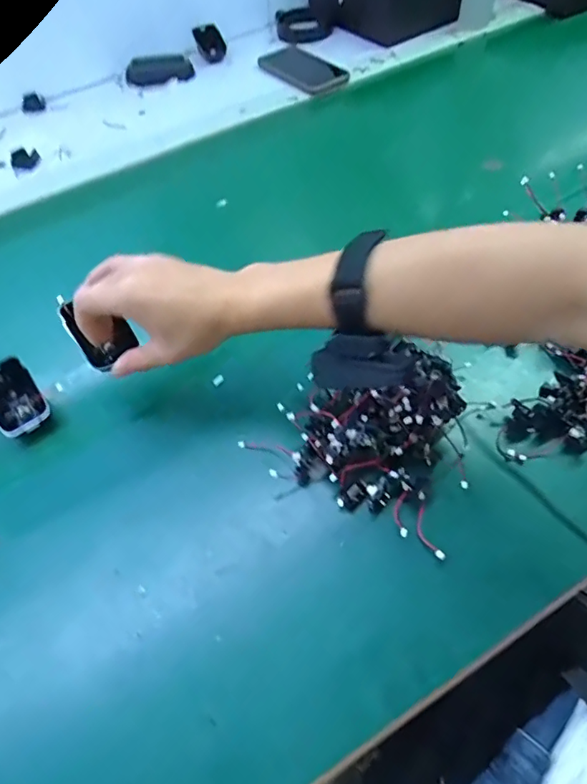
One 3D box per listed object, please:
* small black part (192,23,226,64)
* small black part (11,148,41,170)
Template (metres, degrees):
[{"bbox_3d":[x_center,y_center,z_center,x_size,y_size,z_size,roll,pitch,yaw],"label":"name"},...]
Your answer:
[{"bbox_3d":[-0.148,-0.613,0.911,0.047,0.039,0.071,-17,55,-8],"label":"small black part"},{"bbox_3d":[-0.388,-0.337,0.746,0.036,0.016,0.031,-40,60,-22],"label":"small black part"}]

